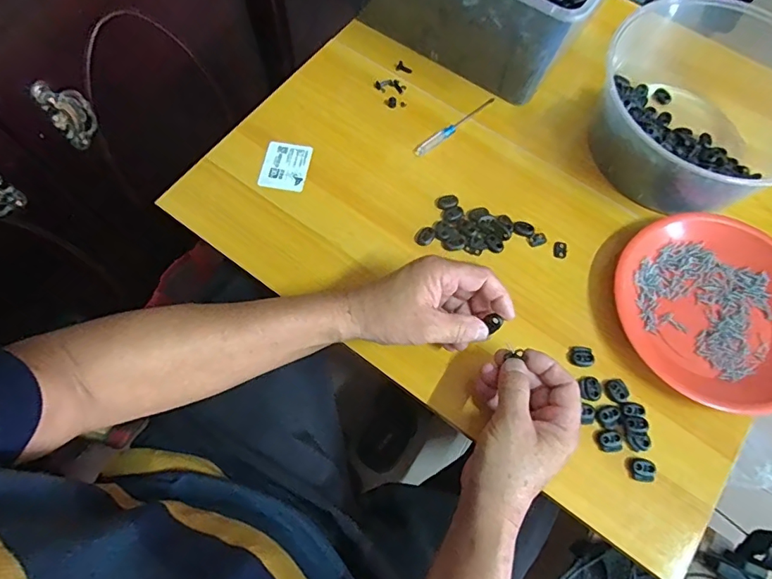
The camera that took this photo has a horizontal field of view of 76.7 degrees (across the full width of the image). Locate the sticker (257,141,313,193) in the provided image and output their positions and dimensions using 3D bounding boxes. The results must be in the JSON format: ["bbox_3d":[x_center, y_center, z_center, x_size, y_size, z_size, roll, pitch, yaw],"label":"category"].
[{"bbox_3d":[-0.110,-0.134,0.534,0.048,0.004,0.057,12,72,-2],"label":"sticker"}]

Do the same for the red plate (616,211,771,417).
[{"bbox_3d":[0.315,0.018,0.467,0.189,0.032,0.170,43,73,14],"label":"red plate"}]

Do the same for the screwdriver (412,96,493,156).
[{"bbox_3d":[0.081,-0.186,0.556,0.122,0.011,0.015,-36,74,-14],"label":"screwdriver"}]

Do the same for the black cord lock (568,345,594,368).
[{"bbox_3d":[0.185,0.063,0.460,0.021,0.006,0.020,4,69,-1],"label":"black cord lock"}]

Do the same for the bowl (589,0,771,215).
[{"bbox_3d":[0.322,-0.184,0.500,0.196,0.101,0.198,1,69,-2],"label":"bowl"}]

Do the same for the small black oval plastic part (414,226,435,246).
[{"bbox_3d":[0.041,-0.055,0.503,0.019,0.007,0.022,37,72,12],"label":"small black oval plastic part"}]

